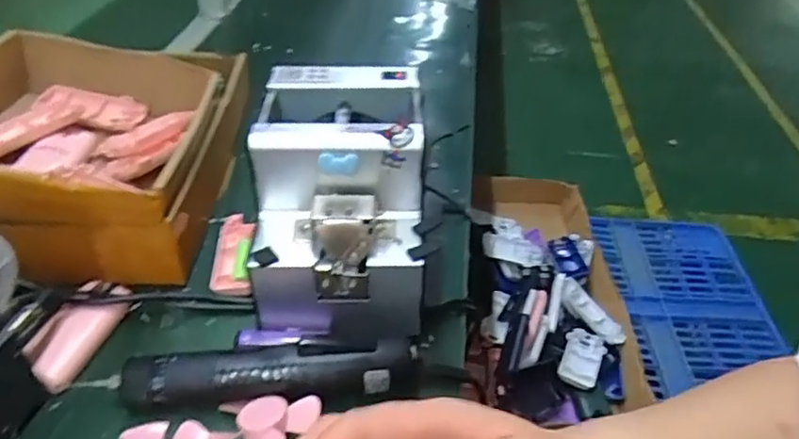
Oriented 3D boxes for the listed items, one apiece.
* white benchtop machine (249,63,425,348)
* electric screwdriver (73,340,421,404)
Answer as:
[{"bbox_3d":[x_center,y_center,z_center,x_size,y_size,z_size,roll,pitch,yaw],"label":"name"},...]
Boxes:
[{"bbox_3d":[-0.047,-0.014,0.486,0.125,0.153,0.184,0,39,-3],"label":"white benchtop machine"},{"bbox_3d":[-0.098,0.109,0.418,0.221,0.040,0.034,0,39,-2],"label":"electric screwdriver"}]

